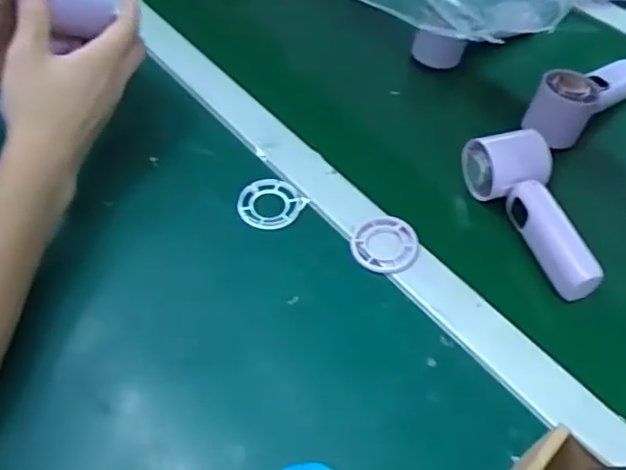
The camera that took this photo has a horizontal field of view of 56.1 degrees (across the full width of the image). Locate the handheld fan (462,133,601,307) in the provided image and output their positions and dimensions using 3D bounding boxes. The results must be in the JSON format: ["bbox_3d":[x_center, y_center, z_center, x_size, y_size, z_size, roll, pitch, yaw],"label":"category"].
[{"bbox_3d":[0.179,-0.020,0.480,0.050,0.057,0.154,-12,54,-10],"label":"handheld fan"}]

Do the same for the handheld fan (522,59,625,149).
[{"bbox_3d":[0.272,-0.141,0.575,0.147,0.057,0.050,-34,61,-23],"label":"handheld fan"}]

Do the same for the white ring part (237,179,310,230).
[{"bbox_3d":[-0.040,-0.029,0.507,0.058,0.007,0.054,1,53,-1],"label":"white ring part"}]

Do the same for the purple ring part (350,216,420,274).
[{"bbox_3d":[0.058,0.008,0.478,0.054,0.006,0.055,3,53,1],"label":"purple ring part"}]

